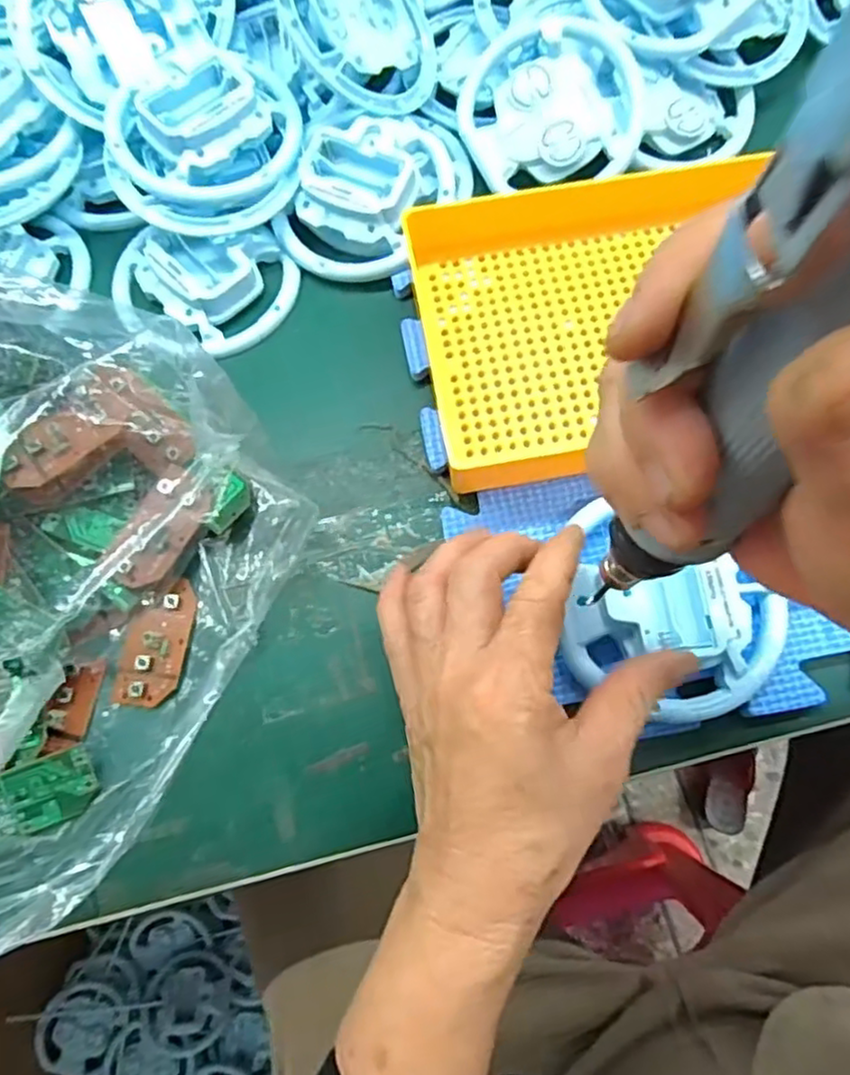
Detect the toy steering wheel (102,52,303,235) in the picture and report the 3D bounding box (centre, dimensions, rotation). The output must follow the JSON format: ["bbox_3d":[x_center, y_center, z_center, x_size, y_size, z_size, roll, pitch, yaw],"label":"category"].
[{"bbox_3d":[-0.120,-0.216,0.377,0.107,0.045,0.104,-18,72,-4],"label":"toy steering wheel"}]

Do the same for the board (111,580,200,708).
[{"bbox_3d":[-0.126,0.049,0.317,0.029,0.007,0.059,8,72,4],"label":"board"}]

